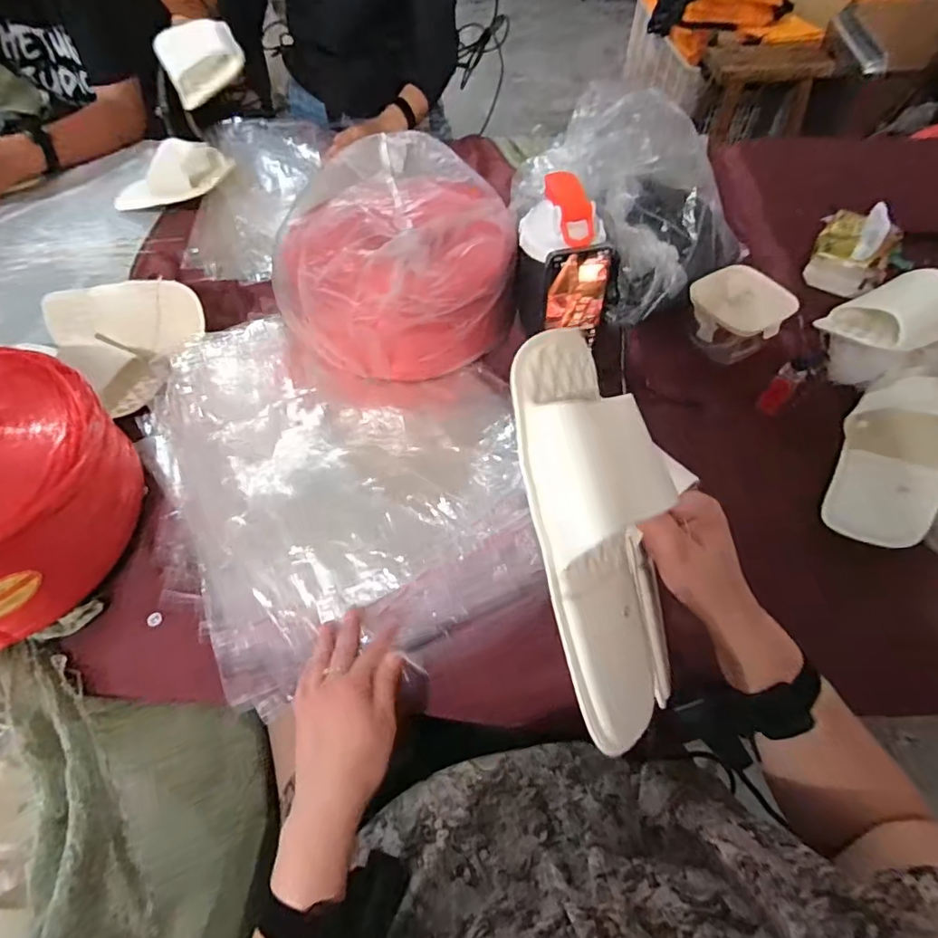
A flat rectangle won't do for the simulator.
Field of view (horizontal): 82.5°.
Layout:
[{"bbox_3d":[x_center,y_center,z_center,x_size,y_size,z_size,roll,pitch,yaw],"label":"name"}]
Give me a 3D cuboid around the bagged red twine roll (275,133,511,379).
[{"bbox_3d":[-0.098,-0.276,0.675,0.290,0.168,0.335,-16,60,-11],"label":"bagged red twine roll"}]

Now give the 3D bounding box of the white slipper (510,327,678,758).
[{"bbox_3d":[0.103,0.047,0.362,0.146,0.058,0.287,-12,89,-47],"label":"white slipper"}]

